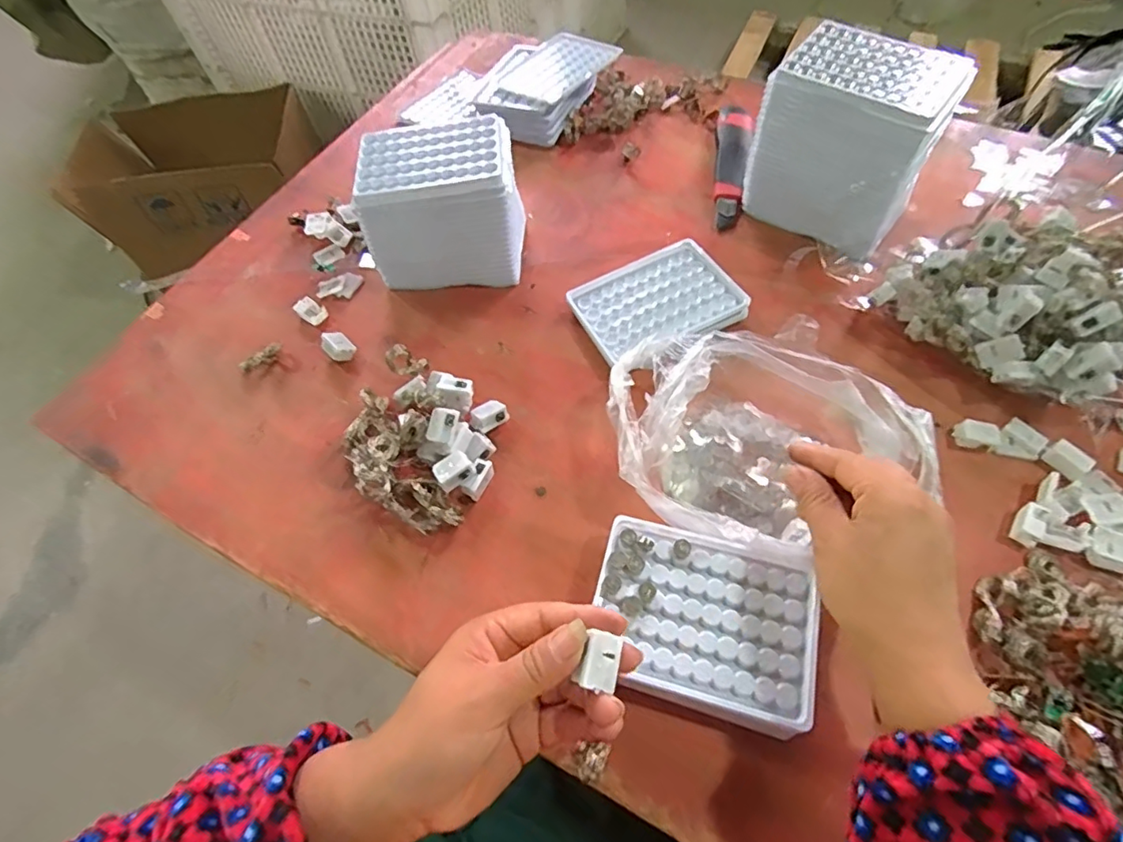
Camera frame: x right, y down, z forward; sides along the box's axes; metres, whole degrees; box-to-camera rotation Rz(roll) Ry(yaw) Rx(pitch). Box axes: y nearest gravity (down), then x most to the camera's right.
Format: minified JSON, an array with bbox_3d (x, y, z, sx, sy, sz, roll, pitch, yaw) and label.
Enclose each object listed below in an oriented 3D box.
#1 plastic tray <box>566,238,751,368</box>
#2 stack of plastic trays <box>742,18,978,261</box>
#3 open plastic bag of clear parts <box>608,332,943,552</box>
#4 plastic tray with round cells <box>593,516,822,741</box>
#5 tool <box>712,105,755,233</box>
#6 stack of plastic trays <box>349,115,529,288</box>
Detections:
[{"bbox_3d":[0.082,-0.102,0.484,0.129,0.019,0.102,-24,59,-11],"label":"plastic tray"},{"bbox_3d":[0.246,-0.235,0.483,0.132,0.132,0.098,37,67,24],"label":"stack of plastic trays"},{"bbox_3d":[0.136,0.016,0.389,0.195,0.064,0.153,-3,58,3],"label":"open plastic bag of clear parts"},{"bbox_3d":[0.087,0.124,0.344,0.128,0.035,0.099,14,60,13],"label":"plastic tray with round cells"},{"bbox_3d":[0.178,-0.271,0.581,0.036,0.015,0.184,9,59,10],"label":"tool"},{"bbox_3d":[-0.103,-0.192,0.504,0.128,0.106,0.092,-2,58,3],"label":"stack of plastic trays"}]

